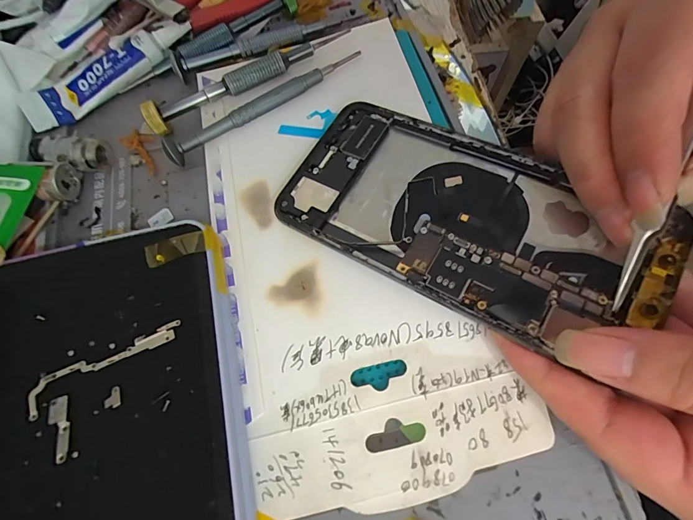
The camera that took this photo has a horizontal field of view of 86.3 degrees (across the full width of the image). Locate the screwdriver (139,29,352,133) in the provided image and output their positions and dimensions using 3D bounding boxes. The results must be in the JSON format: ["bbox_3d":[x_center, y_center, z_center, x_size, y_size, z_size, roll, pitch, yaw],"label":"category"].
[{"bbox_3d":[-0.055,-0.104,0.209,0.121,0.017,0.011,-28,67,-8],"label":"screwdriver"}]

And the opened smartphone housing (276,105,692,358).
[{"bbox_3d":[0.047,-0.018,0.158,0.155,0.006,0.073,26,71,20],"label":"opened smartphone housing"}]

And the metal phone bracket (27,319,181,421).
[{"bbox_3d":[-0.097,0.039,0.147,0.062,0.004,0.013,-31,67,-9],"label":"metal phone bracket"}]

